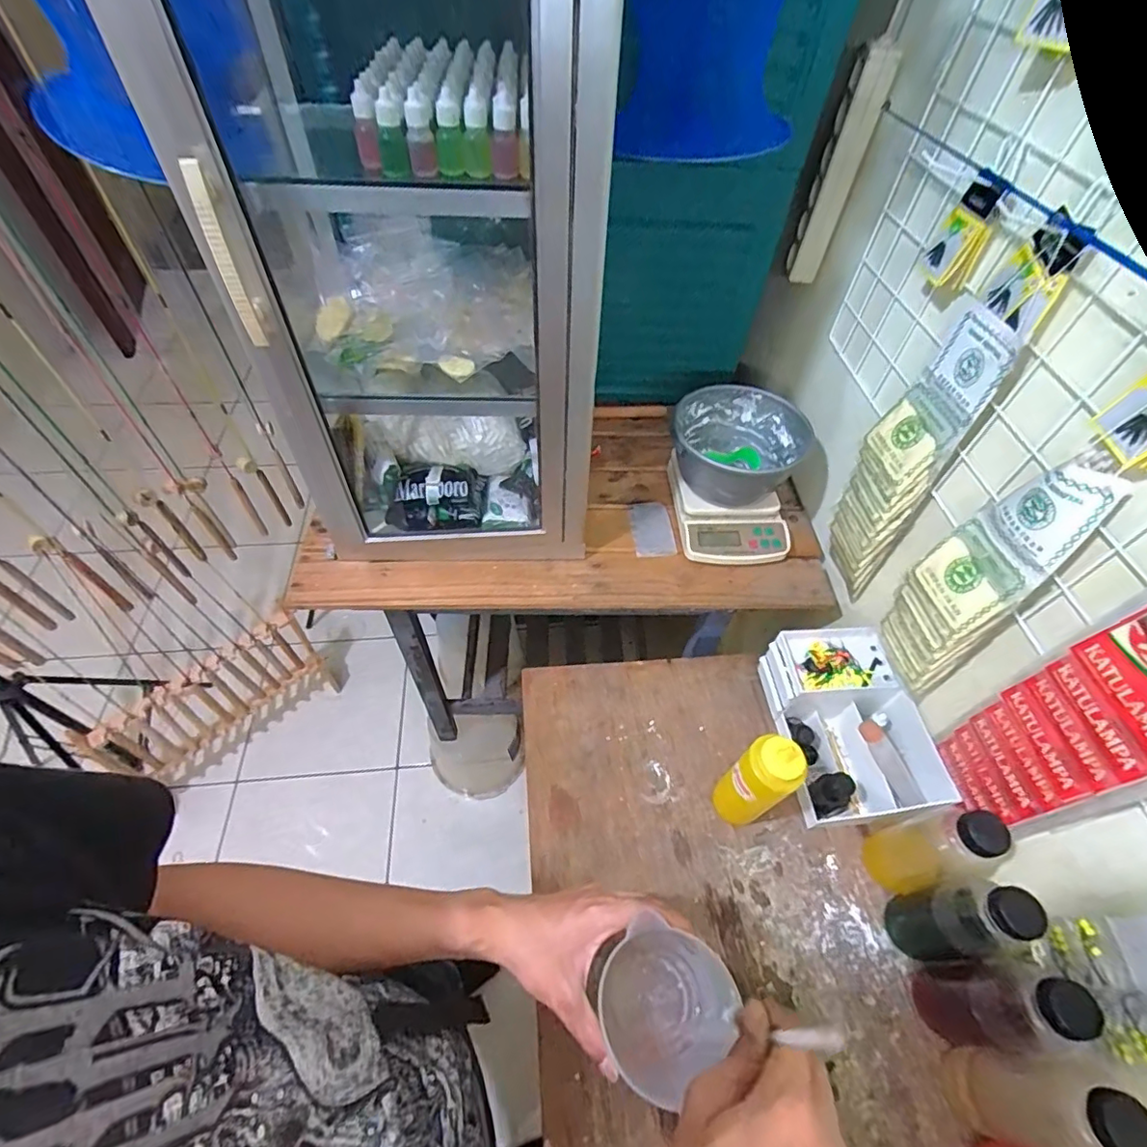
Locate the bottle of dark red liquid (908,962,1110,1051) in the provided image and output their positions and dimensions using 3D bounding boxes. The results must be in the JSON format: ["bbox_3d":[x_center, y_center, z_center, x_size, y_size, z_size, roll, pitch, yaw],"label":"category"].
[{"bbox_3d":[0.395,0.412,0.515,0.057,0.186,0.074,6,53,1],"label":"bottle of dark red liquid"}]

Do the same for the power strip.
[{"bbox_3d":[0.350,-0.532,0.737,0.047,0.258,0.032,18,54,10],"label":"power strip"}]

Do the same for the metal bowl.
[{"bbox_3d":[0.250,-0.193,0.847,0.180,0.103,0.180,2,53,-2],"label":"metal bowl"}]

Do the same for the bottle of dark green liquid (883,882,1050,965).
[{"bbox_3d":[0.389,0.354,0.555,0.065,0.190,0.070,-6,54,-8],"label":"bottle of dark green liquid"}]

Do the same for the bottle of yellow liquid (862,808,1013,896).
[{"bbox_3d":[0.394,0.298,0.596,0.080,0.189,0.063,-11,55,-11],"label":"bottle of yellow liquid"}]

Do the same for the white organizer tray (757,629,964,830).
[{"bbox_3d":[0.358,0.197,0.725,0.153,0.102,0.233,-5,54,-7],"label":"white organizer tray"}]

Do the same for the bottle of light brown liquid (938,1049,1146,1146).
[{"bbox_3d":[0.403,0.465,0.476,0.052,0.193,0.061,10,53,4],"label":"bottle of light brown liquid"}]

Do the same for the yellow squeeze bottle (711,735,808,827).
[{"bbox_3d":[0.204,0.244,0.628,0.048,0.188,0.057,-28,60,-22],"label":"yellow squeeze bottle"}]

